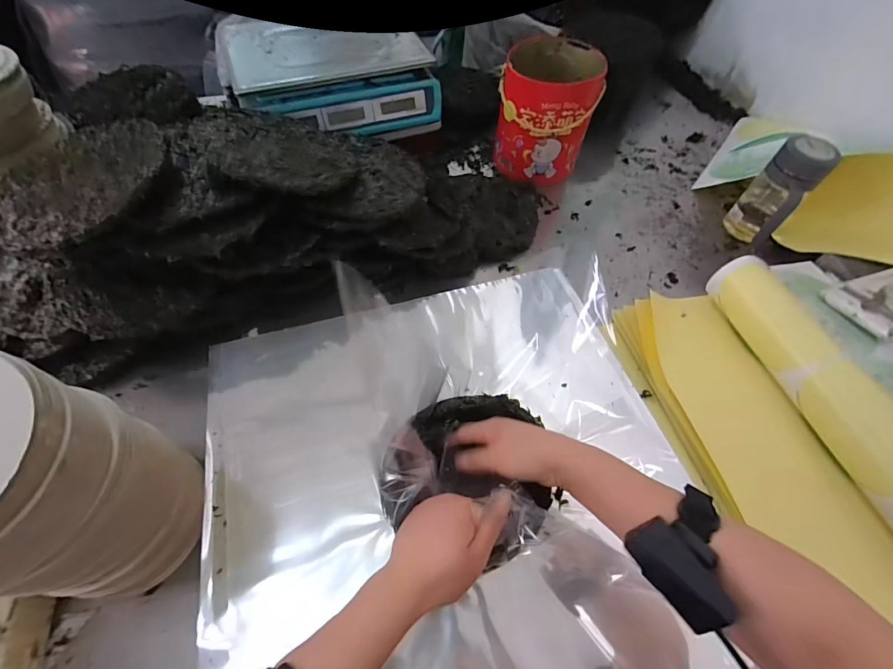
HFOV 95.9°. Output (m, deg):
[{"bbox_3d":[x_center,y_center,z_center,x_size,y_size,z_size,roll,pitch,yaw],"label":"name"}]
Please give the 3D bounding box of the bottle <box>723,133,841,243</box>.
[{"bbox_3d":[0.535,-0.228,0.660,0.085,0.163,0.071,-39,67,-23],"label":"bottle"}]

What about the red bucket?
[{"bbox_3d":[0.181,-0.409,0.750,0.162,0.181,0.179,14,59,6],"label":"red bucket"}]

